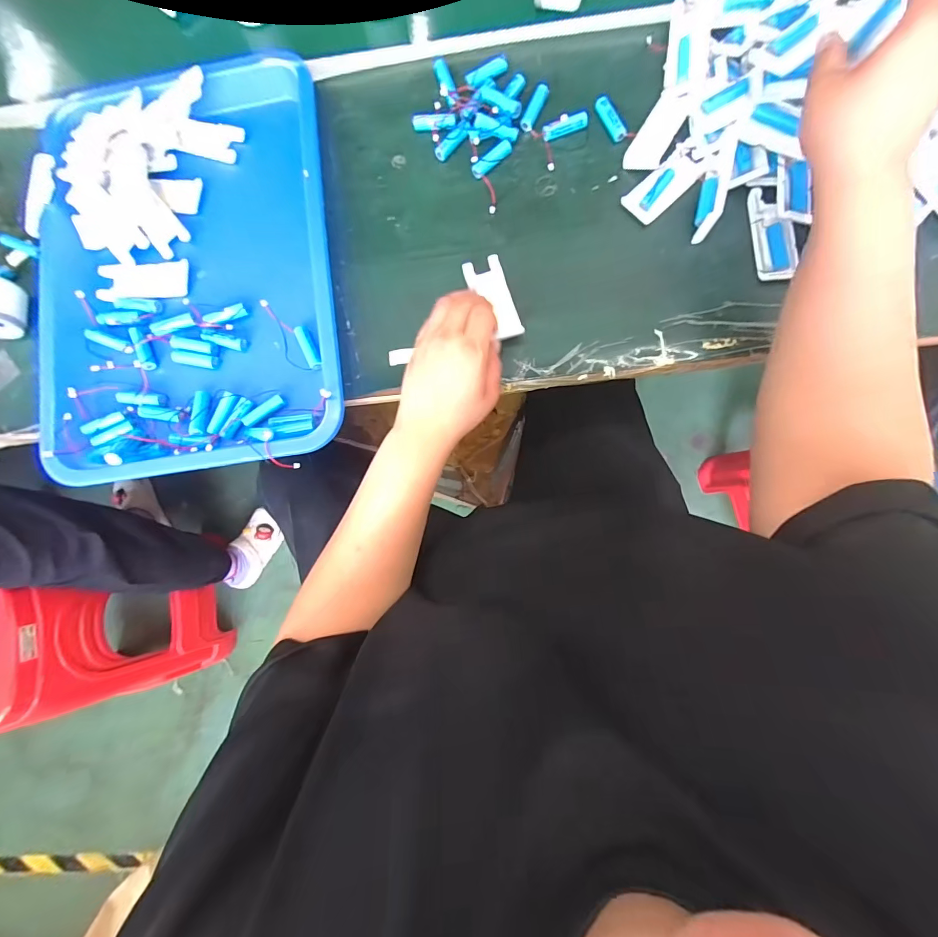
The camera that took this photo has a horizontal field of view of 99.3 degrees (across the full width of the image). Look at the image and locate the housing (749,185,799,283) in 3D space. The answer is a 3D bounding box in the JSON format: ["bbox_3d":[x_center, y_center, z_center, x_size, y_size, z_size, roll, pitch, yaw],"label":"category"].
[{"bbox_3d":[0.320,-0.246,0.417,0.035,0.016,0.102,-5,82,3],"label":"housing"}]

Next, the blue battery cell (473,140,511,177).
[{"bbox_3d":[0.027,-0.351,0.452,0.052,0.012,0.014,-39,82,-2],"label":"blue battery cell"}]

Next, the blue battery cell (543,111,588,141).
[{"bbox_3d":[0.110,-0.385,0.446,0.051,0.017,0.014,-19,82,1],"label":"blue battery cell"}]

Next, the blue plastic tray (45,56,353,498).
[{"bbox_3d":[-0.302,-0.220,0.444,0.306,0.063,0.437,-9,82,2],"label":"blue plastic tray"}]

